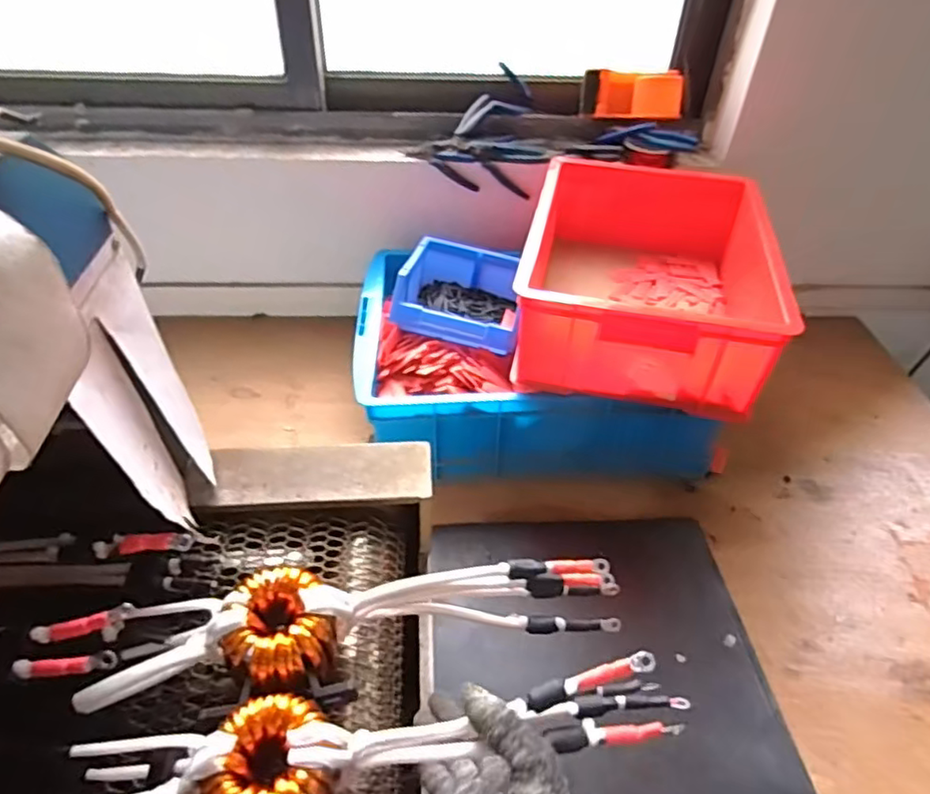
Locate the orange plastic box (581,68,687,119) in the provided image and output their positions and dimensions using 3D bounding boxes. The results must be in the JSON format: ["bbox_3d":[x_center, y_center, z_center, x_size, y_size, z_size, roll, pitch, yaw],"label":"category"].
[{"bbox_3d":[0.270,-0.487,0.985,0.155,0.064,0.054,6,42,3],"label":"orange plastic box"}]

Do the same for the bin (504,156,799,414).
[{"bbox_3d":[0.242,-0.175,0.838,0.302,0.144,0.409,9,42,7],"label":"bin"}]

